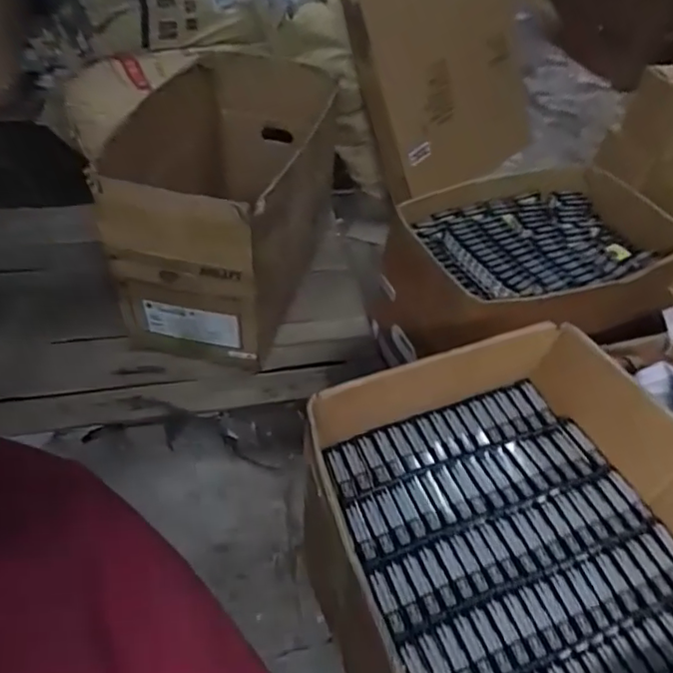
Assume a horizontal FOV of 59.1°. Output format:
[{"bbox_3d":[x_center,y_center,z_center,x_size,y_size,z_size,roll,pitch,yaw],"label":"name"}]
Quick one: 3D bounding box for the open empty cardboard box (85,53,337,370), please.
[{"bbox_3d":[-0.218,-0.315,1.419,0.360,0.477,0.707,17,47,9],"label":"open empty cardboard box"}]

